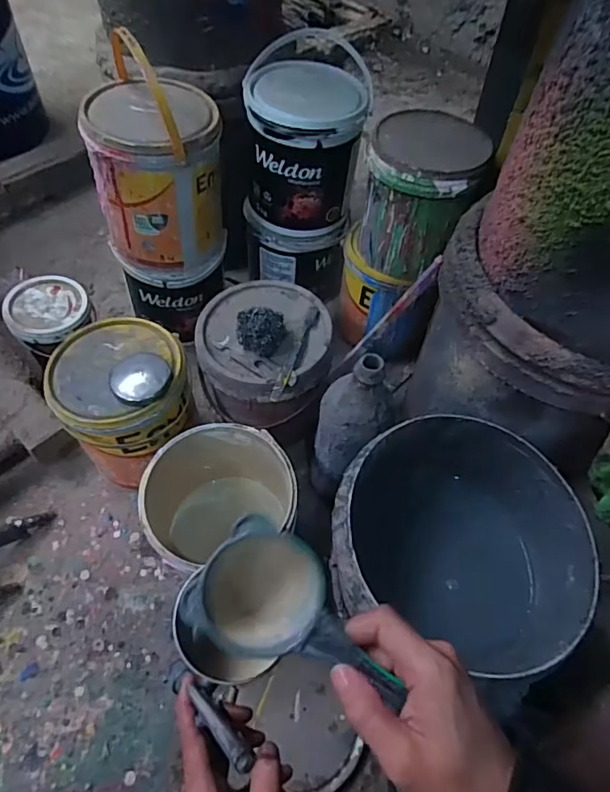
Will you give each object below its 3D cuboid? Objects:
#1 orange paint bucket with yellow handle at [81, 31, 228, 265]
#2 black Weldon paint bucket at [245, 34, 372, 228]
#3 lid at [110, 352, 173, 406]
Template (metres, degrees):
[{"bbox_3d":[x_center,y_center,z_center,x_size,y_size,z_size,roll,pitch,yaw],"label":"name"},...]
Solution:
[{"bbox_3d":[-0.204,-0.326,0.707,0.171,0.249,0.167,-1,58,-2],"label":"orange paint bucket with yellow handle"},{"bbox_3d":[-0.001,-0.381,0.773,0.170,0.174,0.166,1,58,-1],"label":"black Weldon paint bucket"},{"bbox_3d":[-0.211,-0.022,0.648,0.075,0.020,0.070,-3,58,-3],"label":"lid"}]

